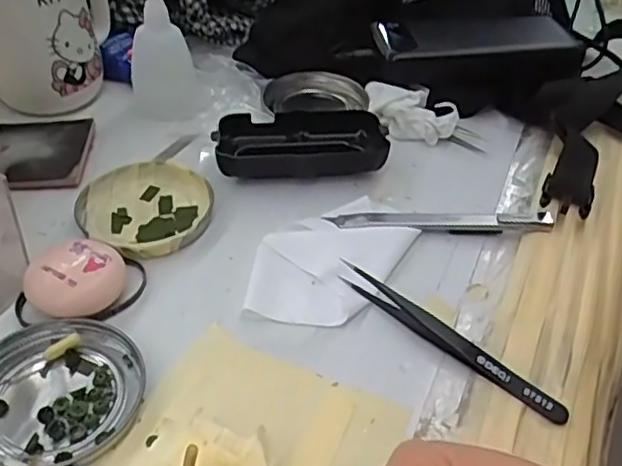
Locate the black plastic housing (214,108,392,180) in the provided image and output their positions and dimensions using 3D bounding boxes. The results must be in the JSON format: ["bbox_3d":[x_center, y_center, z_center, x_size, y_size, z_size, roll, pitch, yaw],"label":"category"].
[{"bbox_3d":[-0.007,-0.059,0.430,0.107,0.022,0.052,-2,43,-6],"label":"black plastic housing"}]

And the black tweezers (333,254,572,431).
[{"bbox_3d":[0.067,0.051,0.323,0.125,0.016,0.010,31,49,27],"label":"black tweezers"}]

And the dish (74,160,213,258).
[{"bbox_3d":[-0.099,-0.018,0.392,0.080,0.009,0.073,2,42,-2],"label":"dish"}]

